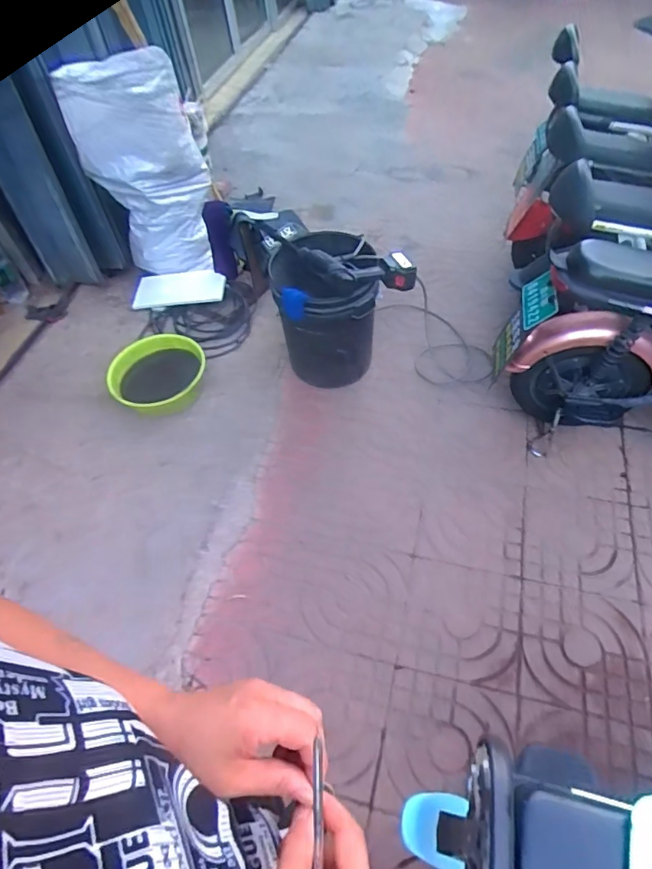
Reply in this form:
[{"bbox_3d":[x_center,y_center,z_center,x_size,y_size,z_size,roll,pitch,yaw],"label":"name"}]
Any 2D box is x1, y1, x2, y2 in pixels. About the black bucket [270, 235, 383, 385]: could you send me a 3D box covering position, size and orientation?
[{"bbox_3d":[0.003,-0.434,1.681,0.330,0.449,0.372,-5,53,4],"label":"black bucket"}]

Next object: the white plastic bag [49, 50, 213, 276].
[{"bbox_3d":[-0.590,-0.832,1.656,0.345,0.685,0.196,12,56,16],"label":"white plastic bag"}]

